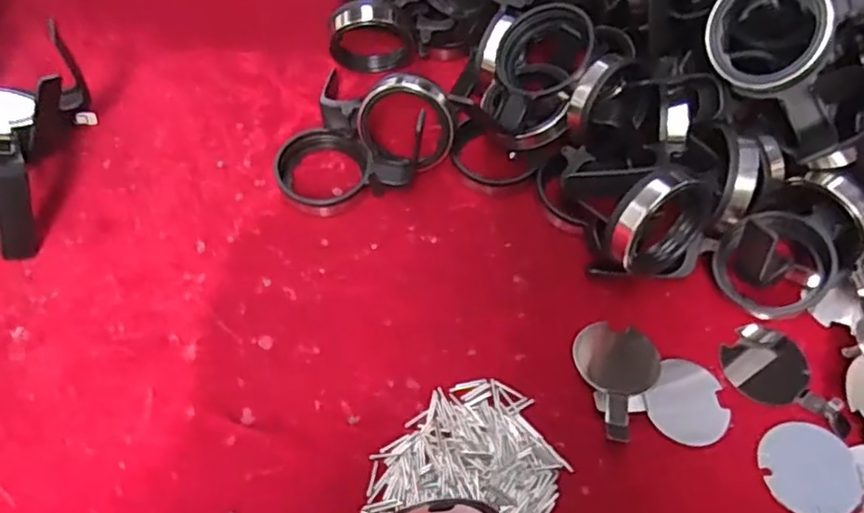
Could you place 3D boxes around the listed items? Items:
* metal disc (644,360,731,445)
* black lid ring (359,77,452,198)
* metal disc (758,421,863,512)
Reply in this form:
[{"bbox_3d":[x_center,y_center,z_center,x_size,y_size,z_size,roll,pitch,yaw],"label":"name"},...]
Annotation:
[{"bbox_3d":[0.162,0.092,0.390,0.048,0.004,0.054,33,59,17],"label":"metal disc"},{"bbox_3d":[-0.019,-0.093,0.459,0.067,0.035,0.081,-8,87,5],"label":"black lid ring"},{"bbox_3d":[0.226,0.127,0.371,0.054,0.005,0.054,0,58,-1],"label":"metal disc"}]

